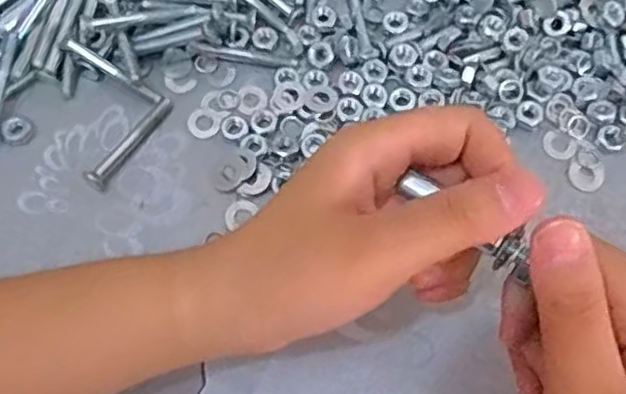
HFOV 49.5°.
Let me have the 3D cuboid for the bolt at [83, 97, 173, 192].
[{"bbox_3d":[-0.088,-0.027,0.325,0.010,0.007,0.056,30,72,10],"label":"bolt"}]

